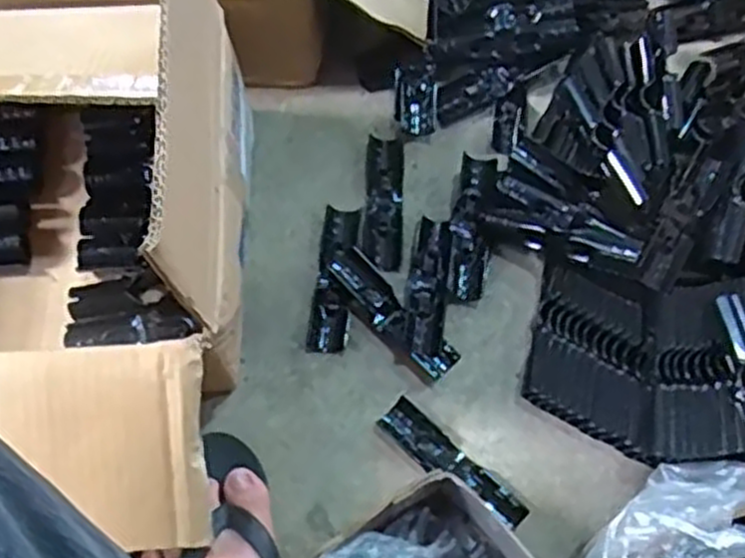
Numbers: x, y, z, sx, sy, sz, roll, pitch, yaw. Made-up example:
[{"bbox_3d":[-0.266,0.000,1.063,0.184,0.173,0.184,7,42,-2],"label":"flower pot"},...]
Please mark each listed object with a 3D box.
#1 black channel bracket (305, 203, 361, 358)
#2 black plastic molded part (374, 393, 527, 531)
[{"bbox_3d":[-0.031,0.001,0.670,0.032,0.011,0.125,7,68,3],"label":"black channel bracket"},{"bbox_3d":[0.061,0.142,0.610,0.127,0.008,0.030,40,73,15],"label":"black plastic molded part"}]

